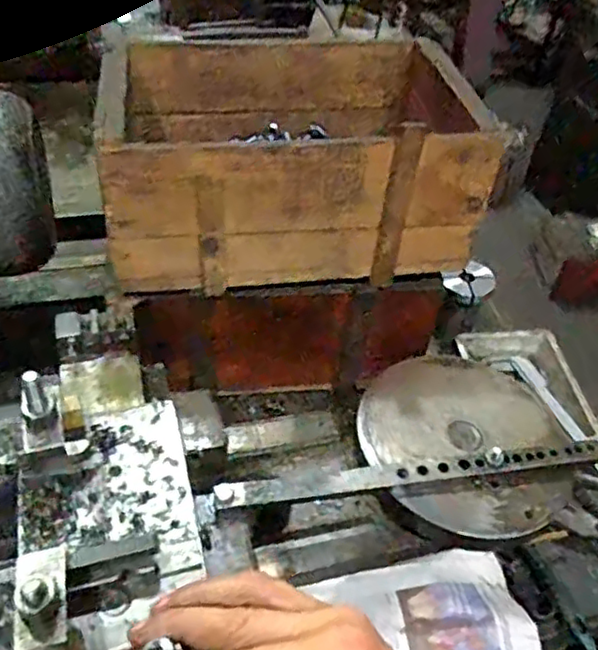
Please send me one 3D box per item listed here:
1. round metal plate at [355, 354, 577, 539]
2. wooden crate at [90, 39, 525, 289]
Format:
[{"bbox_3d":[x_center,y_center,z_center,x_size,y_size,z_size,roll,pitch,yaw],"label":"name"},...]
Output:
[{"bbox_3d":[0.150,0.099,0.581,0.185,0.022,0.175,4,43,-3],"label":"round metal plate"},{"bbox_3d":[-0.020,-0.175,0.679,0.336,0.153,0.246,-5,44,-12],"label":"wooden crate"}]

